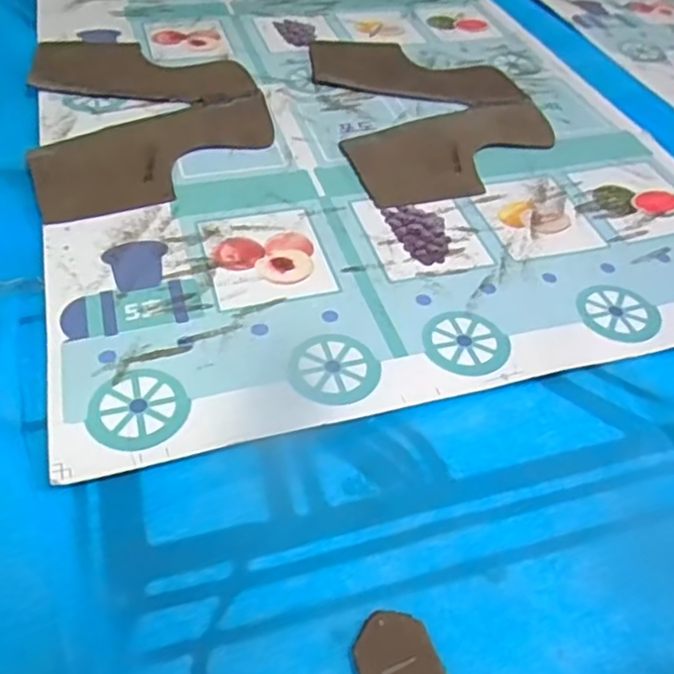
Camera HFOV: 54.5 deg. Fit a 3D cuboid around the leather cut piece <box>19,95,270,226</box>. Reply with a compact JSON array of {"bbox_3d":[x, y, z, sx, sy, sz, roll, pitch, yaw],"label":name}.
[{"bbox_3d":[-0.101,-0.109,0.384,0.147,0.005,0.083,-20,53,-21],"label":"leather cut piece"}]

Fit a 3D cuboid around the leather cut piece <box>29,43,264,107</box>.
[{"bbox_3d":[-0.132,-0.184,0.450,0.151,0.004,0.080,5,48,1],"label":"leather cut piece"}]

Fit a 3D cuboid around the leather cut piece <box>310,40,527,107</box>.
[{"bbox_3d":[0.057,-0.195,0.477,0.150,0.004,0.072,11,48,6],"label":"leather cut piece"}]

